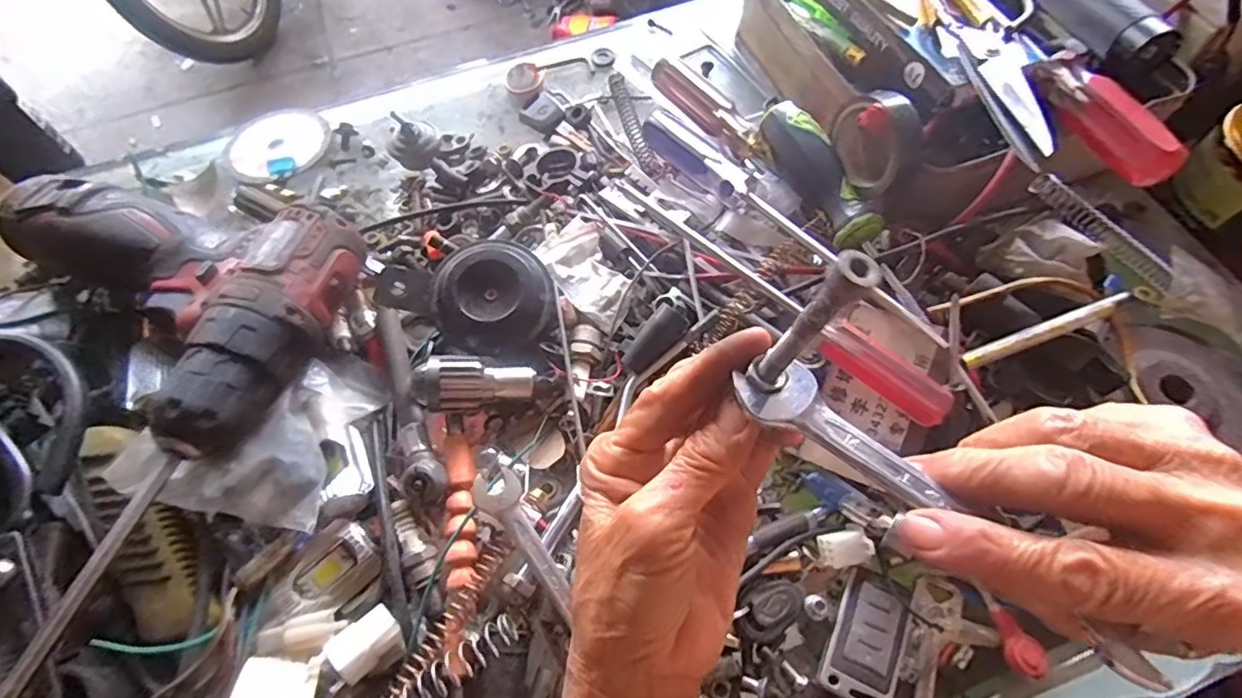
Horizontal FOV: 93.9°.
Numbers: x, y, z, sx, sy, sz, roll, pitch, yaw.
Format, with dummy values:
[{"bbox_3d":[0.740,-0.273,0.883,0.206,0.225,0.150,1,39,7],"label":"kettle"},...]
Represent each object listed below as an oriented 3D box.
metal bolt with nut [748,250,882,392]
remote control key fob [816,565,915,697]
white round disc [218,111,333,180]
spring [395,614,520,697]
[{"bbox_3d":[0.057,-0.006,0.179,0.012,0.061,0.013,5,61,-9],"label":"metal bolt with nut"},{"bbox_3d":[0.115,0.134,0.267,0.033,0.006,0.055,24,67,12],"label":"remote control key fob"},{"bbox_3d":[-0.252,-0.150,0.427,0.074,0.005,0.074,-1,64,1],"label":"white round disc"},{"bbox_3d":[-0.085,0.149,0.255,0.087,0.019,0.014,-32,68,-13],"label":"spring"}]

